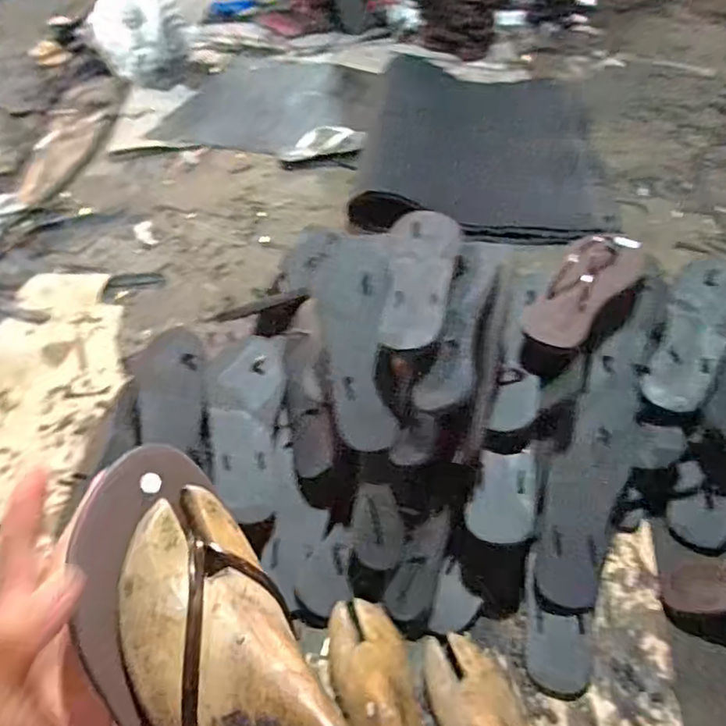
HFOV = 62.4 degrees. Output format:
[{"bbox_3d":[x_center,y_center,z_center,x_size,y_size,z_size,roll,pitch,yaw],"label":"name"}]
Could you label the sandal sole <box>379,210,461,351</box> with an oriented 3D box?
[{"bbox_3d":[0.072,-0.111,0.734,0.085,0.011,0.224,-1,53,10],"label":"sandal sole"}]

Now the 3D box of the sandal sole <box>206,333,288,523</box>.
[{"bbox_3d":[-0.152,0.070,0.768,0.093,0.035,0.251,7,57,-14],"label":"sandal sole"}]

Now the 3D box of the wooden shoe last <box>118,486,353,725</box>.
[{"bbox_3d":[-0.055,0.167,0.282,0.076,0.049,0.225,-28,63,-21],"label":"wooden shoe last"}]

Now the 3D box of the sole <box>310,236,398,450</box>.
[{"bbox_3d":[-0.008,-0.035,0.722,0.092,0.053,0.273,-3,72,0],"label":"sole"}]

